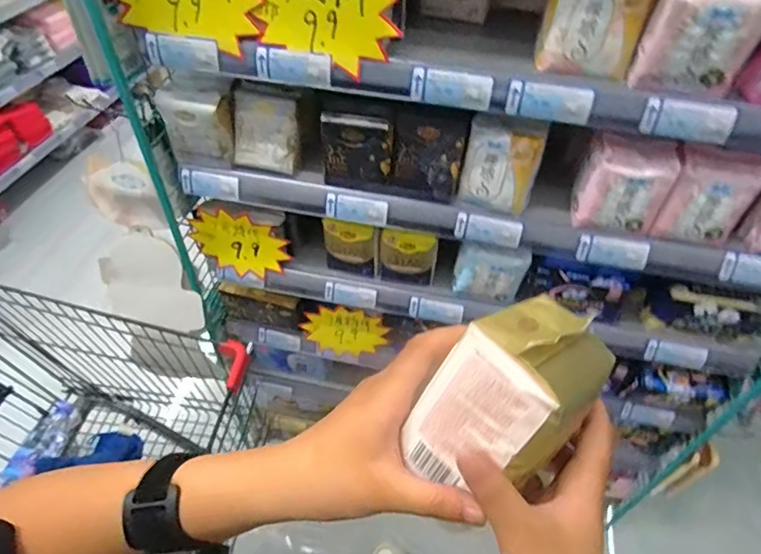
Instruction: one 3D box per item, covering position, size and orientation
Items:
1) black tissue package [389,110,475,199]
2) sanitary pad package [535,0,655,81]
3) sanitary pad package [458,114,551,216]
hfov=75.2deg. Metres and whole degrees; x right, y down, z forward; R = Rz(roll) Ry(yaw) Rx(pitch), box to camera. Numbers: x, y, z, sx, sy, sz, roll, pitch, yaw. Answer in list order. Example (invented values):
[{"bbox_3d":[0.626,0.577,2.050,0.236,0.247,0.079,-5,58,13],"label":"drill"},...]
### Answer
[{"bbox_3d":[0.067,-0.167,0.672,0.094,0.110,0.037,11,48,6],"label":"black tissue package"},{"bbox_3d":[0.232,-0.285,0.522,0.099,0.122,0.057,18,49,13],"label":"sanitary pad package"},{"bbox_3d":[0.165,-0.156,0.669,0.095,0.117,0.058,14,49,10],"label":"sanitary pad package"}]

